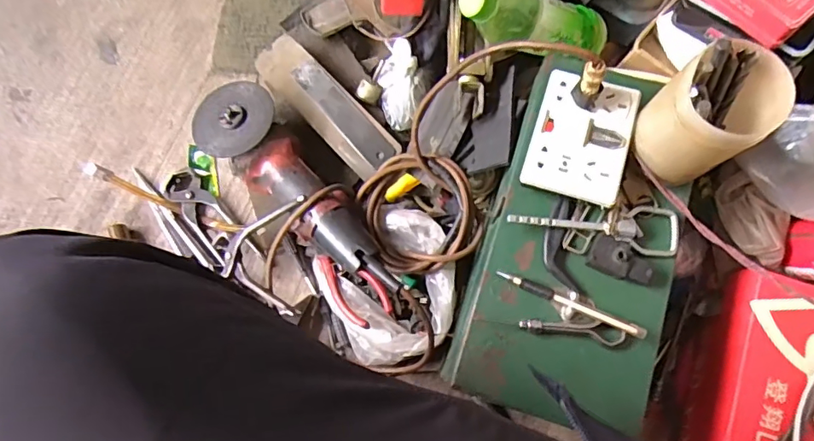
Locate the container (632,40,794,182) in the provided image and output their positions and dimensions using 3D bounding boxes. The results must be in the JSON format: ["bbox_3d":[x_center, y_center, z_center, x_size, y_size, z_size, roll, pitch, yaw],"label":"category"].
[{"bbox_3d":[0.238,-0.085,0.425,0.080,0.098,0.076,0,79,-1],"label":"container"}]

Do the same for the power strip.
[{"bbox_3d":[0.157,-0.077,0.479,0.083,0.029,0.118,18,79,2],"label":"power strip"}]

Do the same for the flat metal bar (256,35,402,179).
[{"bbox_3d":[-0.093,-0.130,0.620,0.056,0.032,0.187,-44,83,-9],"label":"flat metal bar"}]

